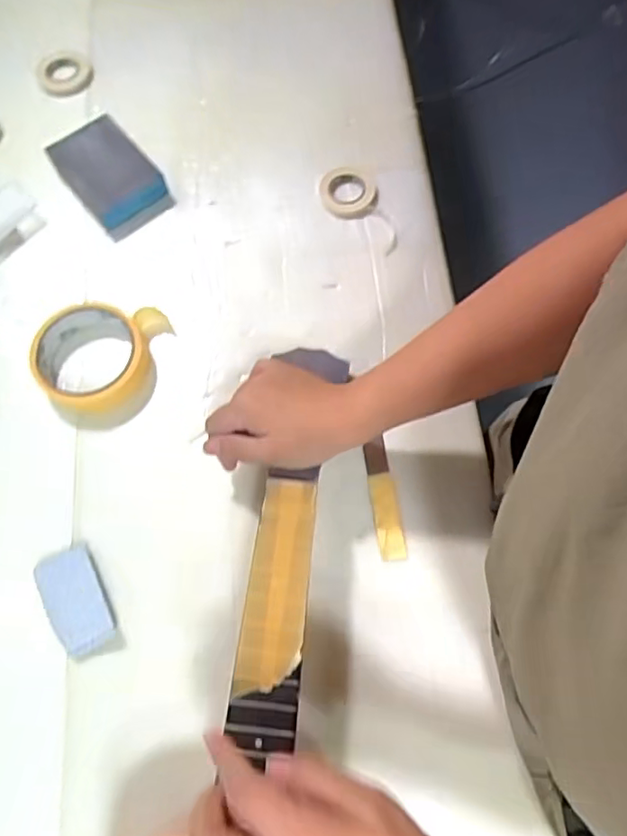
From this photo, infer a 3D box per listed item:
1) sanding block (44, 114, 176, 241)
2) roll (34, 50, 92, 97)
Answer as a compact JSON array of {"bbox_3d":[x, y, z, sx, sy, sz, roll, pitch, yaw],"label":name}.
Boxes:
[{"bbox_3d":[-0.189,-0.226,0.545,0.071,0.033,0.105,-37,74,-11],"label":"sanding block"},{"bbox_3d":[-0.254,-0.352,0.599,0.054,0.019,0.045,-21,72,-6],"label":"roll"}]

